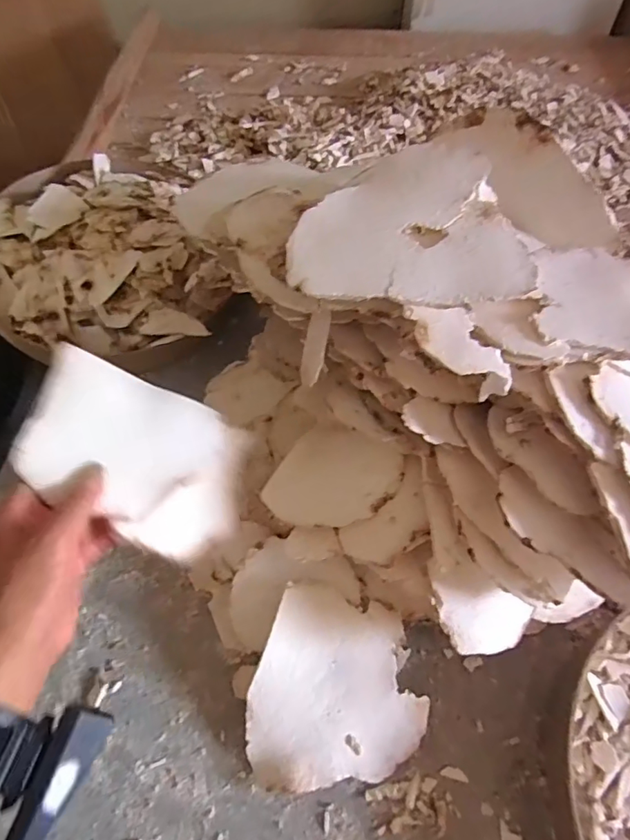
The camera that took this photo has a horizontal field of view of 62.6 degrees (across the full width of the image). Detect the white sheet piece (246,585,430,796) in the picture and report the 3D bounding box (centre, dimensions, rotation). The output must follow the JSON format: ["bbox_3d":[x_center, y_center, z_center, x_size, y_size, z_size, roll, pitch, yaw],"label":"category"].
[{"bbox_3d":[0.015,0.195,0.385,0.126,0.012,0.131,-3,76,-3],"label":"white sheet piece"}]

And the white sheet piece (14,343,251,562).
[{"bbox_3d":[-0.124,0.027,0.370,0.155,0.017,0.102,27,68,-14],"label":"white sheet piece"}]

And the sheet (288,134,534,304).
[{"bbox_3d":[0.061,-0.133,0.340,0.147,0.031,0.122,3,58,1],"label":"sheet"}]

